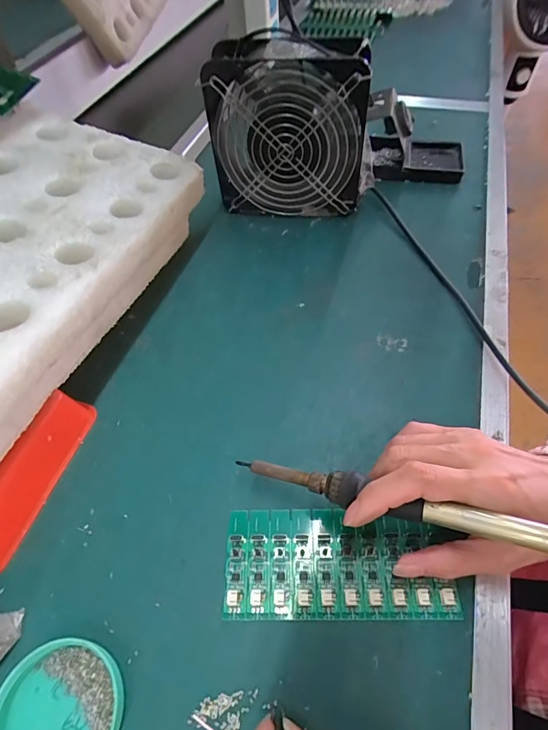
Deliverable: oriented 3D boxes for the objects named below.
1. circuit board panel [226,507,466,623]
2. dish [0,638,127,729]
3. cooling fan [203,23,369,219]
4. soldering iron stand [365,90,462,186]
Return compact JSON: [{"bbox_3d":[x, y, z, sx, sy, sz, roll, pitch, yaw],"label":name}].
[{"bbox_3d":[0.039,0.123,0.253,0.137,0.006,0.062,-1,55,4],"label":"circuit board panel"},{"bbox_3d":[-0.116,0.186,0.215,0.067,0.011,0.065,-1,55,2],"label":"dish"},{"bbox_3d":[0.019,-0.234,0.420,0.157,0.160,0.061,8,55,9],"label":"cooling fan"},{"bbox_3d":[0.177,-0.277,0.491,0.119,0.080,0.088,14,56,12],"label":"soldering iron stand"}]

